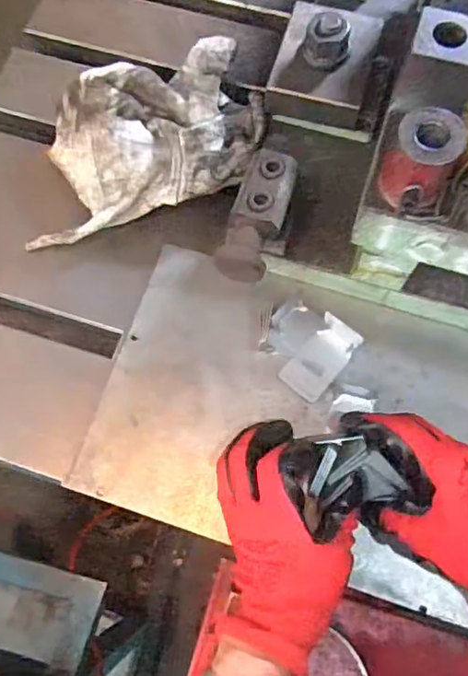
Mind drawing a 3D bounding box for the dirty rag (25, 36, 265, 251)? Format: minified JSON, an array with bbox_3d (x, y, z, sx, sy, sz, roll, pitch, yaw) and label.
[{"bbox_3d":[-0.086,-0.180,0.503,0.222,0.052,0.153,-18,71,-6],"label":"dirty rag"}]

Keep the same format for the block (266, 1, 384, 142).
[{"bbox_3d":[0.078,-0.229,0.477,0.085,0.070,0.087,13,71,5],"label":"block"}]

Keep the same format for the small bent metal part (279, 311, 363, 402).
[{"bbox_3d":[0.069,0.016,0.452,0.035,0.020,0.063,38,75,13],"label":"small bent metal part"}]

